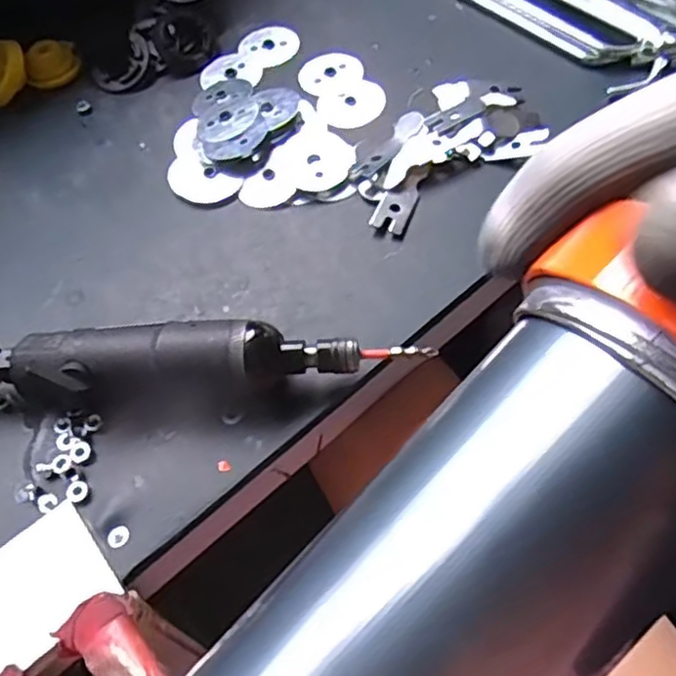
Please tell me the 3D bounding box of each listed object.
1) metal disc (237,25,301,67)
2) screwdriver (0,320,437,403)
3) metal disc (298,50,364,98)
[{"bbox_3d":[-0.051,-0.226,0.522,0.041,0.004,0.044,-3,59,5],"label":"metal disc"},{"bbox_3d":[-0.103,0.019,0.361,0.252,0.049,0.041,-3,58,4],"label":"screwdriver"},{"bbox_3d":[-0.004,-0.194,0.500,0.044,0.005,0.050,29,67,22],"label":"metal disc"}]

